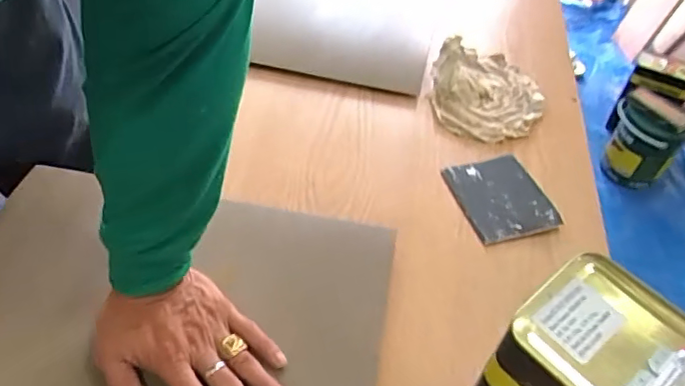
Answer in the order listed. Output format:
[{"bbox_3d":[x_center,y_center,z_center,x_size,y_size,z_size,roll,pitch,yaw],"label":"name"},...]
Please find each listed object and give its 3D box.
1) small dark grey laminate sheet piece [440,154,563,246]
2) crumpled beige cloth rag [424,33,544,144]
[{"bbox_3d":[0.188,0.004,0.682,0.103,0.012,0.120,-9,49,-14],"label":"small dark grey laminate sheet piece"},{"bbox_3d":[0.204,-0.149,0.800,0.160,0.047,0.186,18,48,10],"label":"crumpled beige cloth rag"}]

